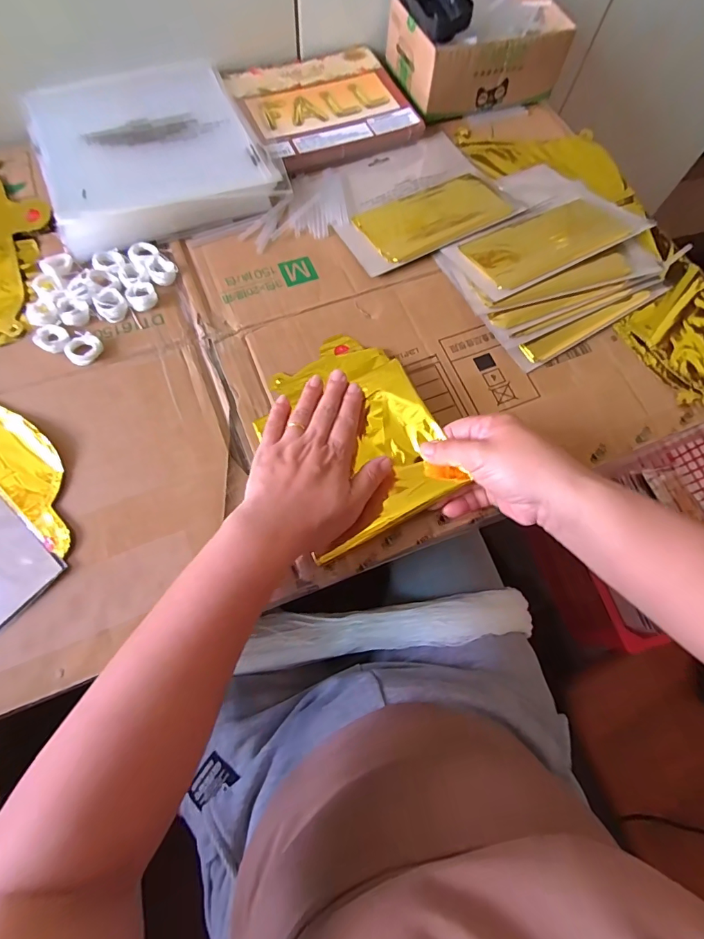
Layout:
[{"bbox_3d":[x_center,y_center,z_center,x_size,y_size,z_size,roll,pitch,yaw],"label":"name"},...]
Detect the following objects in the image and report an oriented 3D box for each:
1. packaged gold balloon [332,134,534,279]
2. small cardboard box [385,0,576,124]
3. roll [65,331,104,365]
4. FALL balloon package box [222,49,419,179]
[{"bbox_3d":[0.066,-0.300,0.464,0.191,0.012,0.158,-27,72,-12],"label":"packaged gold balloon"},{"bbox_3d":[0.150,-0.510,0.504,0.183,0.081,0.129,-19,71,-9],"label":"small cardboard box"},{"bbox_3d":[-0.241,-0.109,0.378,0.030,0.008,0.032,1,69,-2],"label":"roll"},{"bbox_3d":[-0.035,-0.437,0.508,0.195,0.023,0.178,-23,71,-10],"label":"FALL balloon package box"}]

